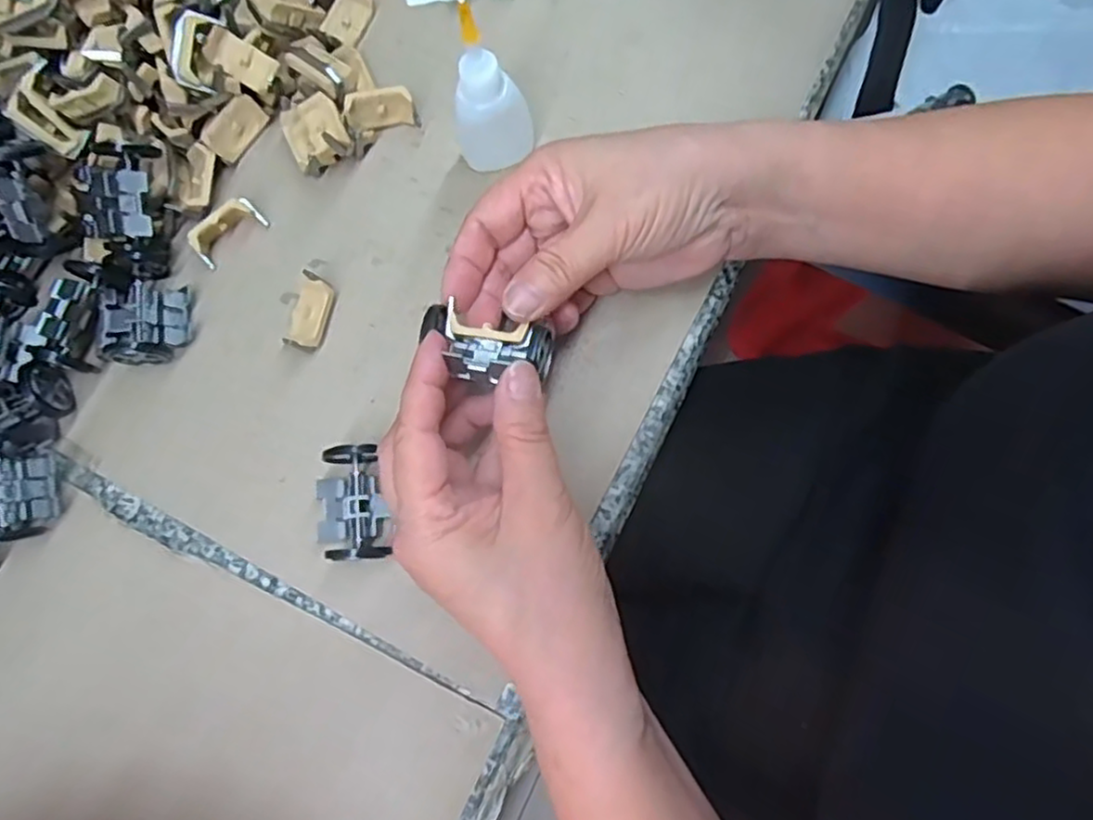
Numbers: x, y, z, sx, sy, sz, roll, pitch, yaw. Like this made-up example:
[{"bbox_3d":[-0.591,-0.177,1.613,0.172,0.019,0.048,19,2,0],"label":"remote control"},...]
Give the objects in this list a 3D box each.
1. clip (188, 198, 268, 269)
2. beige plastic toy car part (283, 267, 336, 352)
[{"bbox_3d":[-0.154,-0.086,0.330,0.015,0.016,0.036,44,85,9],"label":"clip"},{"bbox_3d":[-0.110,-0.044,0.323,0.018,0.015,0.034,19,82,6],"label":"beige plastic toy car part"}]

